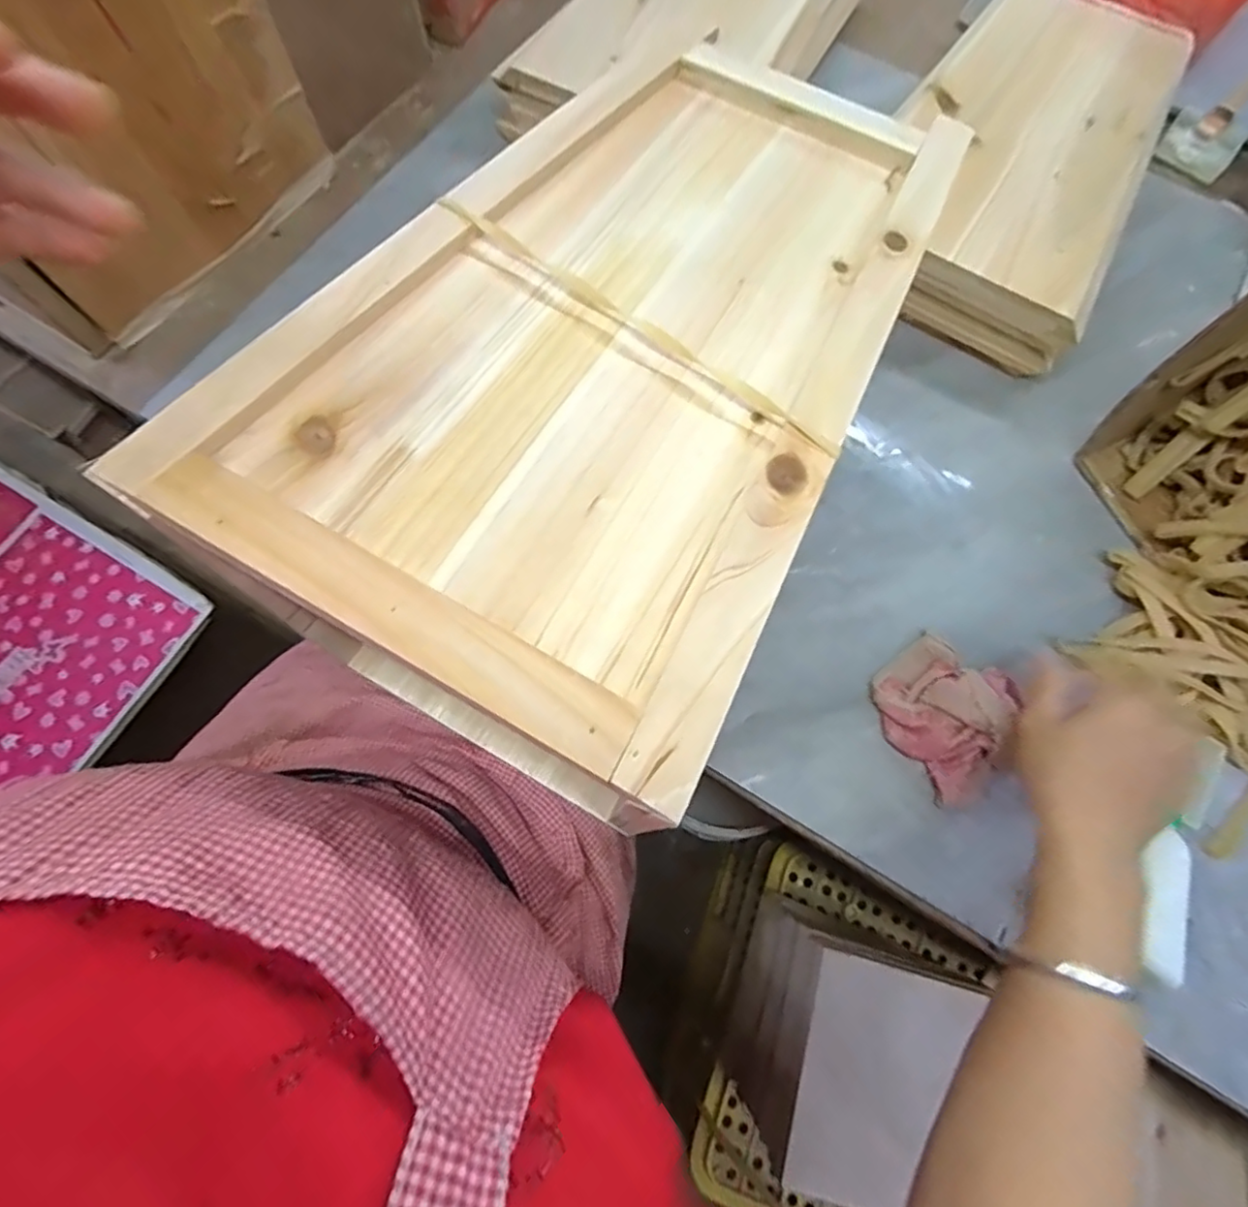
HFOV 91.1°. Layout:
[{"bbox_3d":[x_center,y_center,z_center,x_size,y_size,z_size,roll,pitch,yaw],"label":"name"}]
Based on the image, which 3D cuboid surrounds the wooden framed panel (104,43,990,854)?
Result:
[{"bbox_3d":[0.018,-0.143,0.300,0.243,0.015,0.430,32,67,9],"label":"wooden framed panel"}]

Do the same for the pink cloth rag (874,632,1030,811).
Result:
[{"bbox_3d":[0.247,0.078,0.456,0.106,0.038,0.105,-37,77,-12],"label":"pink cloth rag"}]

